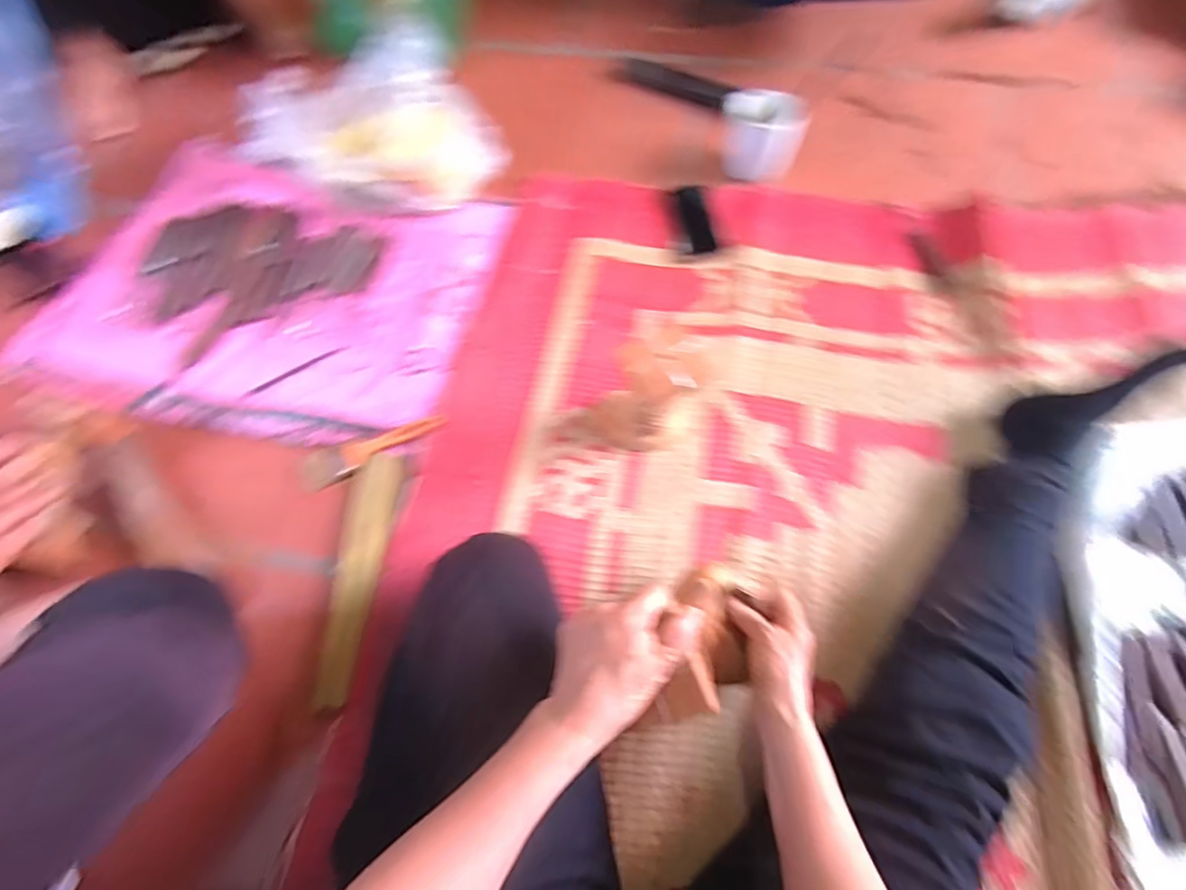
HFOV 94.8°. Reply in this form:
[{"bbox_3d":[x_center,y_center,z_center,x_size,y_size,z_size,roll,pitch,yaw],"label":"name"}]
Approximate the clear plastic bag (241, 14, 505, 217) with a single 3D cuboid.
[{"bbox_3d":[-0.327,-0.466,0.812,0.349,0.167,0.162,-17,67,-4],"label":"clear plastic bag"}]

